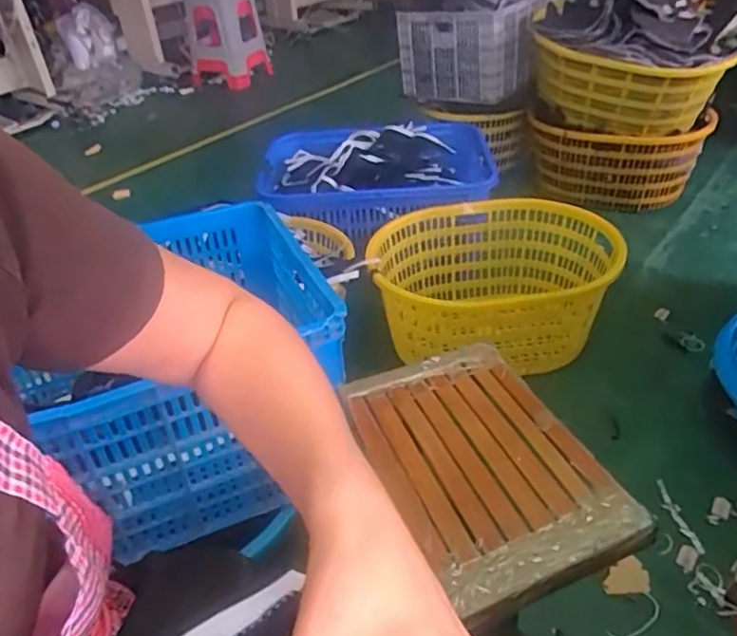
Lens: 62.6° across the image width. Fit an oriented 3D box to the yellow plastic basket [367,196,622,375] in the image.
[{"bbox_3d":[0.316,-0.072,1.565,0.611,0.286,0.408,-9,38,-4],"label":"yellow plastic basket"}]

